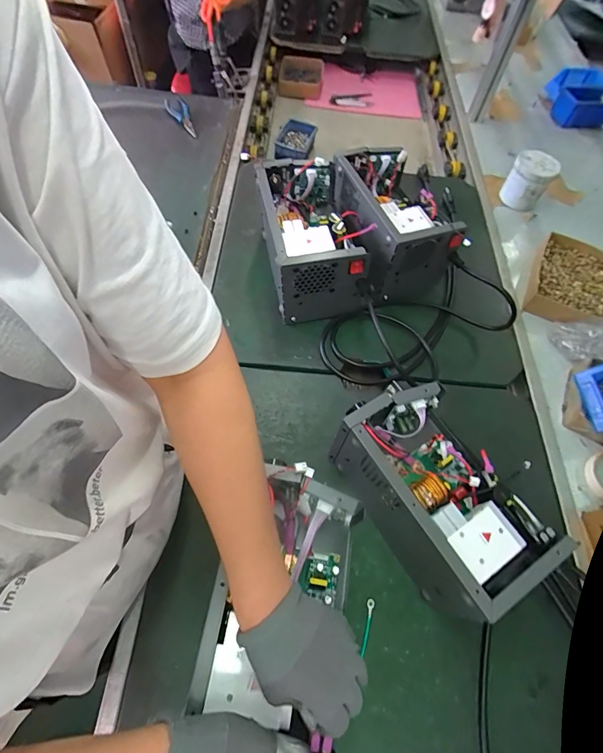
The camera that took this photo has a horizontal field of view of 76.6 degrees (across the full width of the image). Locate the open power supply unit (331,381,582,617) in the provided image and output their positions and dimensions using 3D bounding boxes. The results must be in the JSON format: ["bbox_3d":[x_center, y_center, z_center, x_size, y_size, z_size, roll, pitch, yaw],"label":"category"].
[{"bbox_3d":[0.170,0.152,0.508,0.138,0.155,0.251,-29,67,-17],"label":"open power supply unit"}]

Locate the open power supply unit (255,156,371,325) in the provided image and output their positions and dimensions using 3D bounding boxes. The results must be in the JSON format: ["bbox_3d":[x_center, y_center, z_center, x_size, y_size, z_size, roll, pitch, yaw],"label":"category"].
[{"bbox_3d":[0.010,-0.249,0.706,0.143,0.159,0.260,-10,63,-8],"label":"open power supply unit"}]

